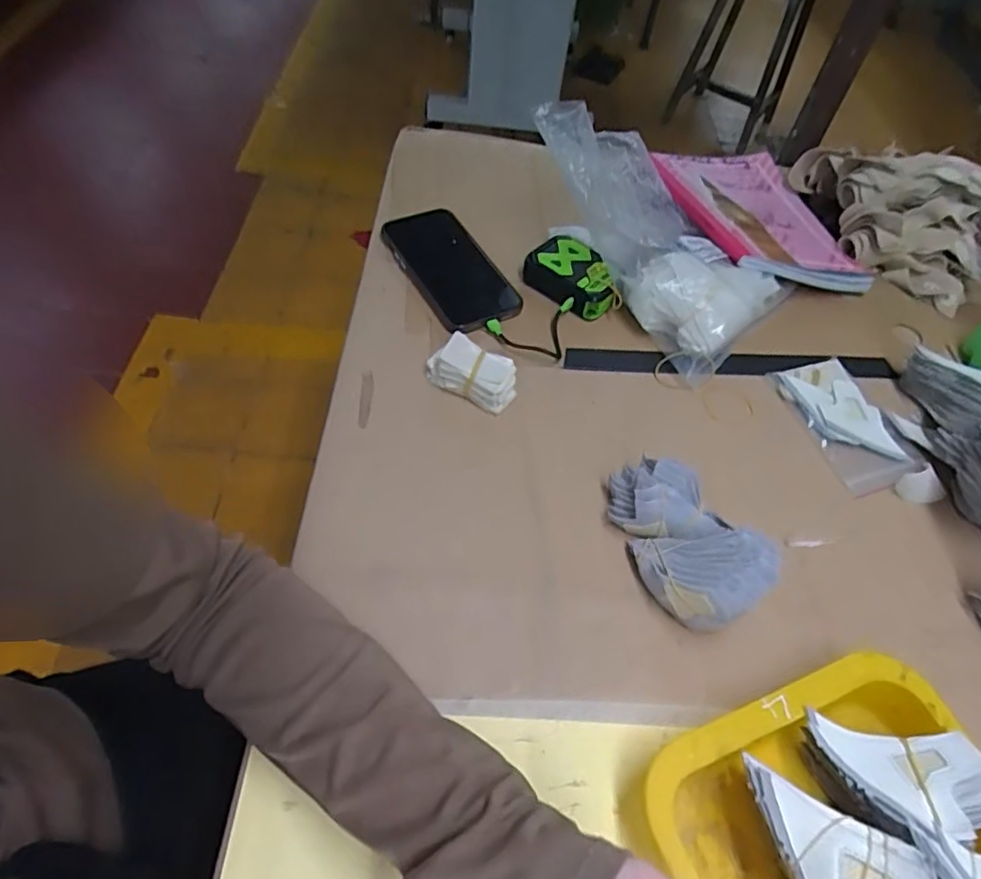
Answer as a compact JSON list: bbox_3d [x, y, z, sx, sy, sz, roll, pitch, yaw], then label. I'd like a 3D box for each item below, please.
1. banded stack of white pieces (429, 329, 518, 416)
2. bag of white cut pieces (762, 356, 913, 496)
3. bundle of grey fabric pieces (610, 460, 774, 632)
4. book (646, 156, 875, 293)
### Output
[{"bbox_3d":[-0.016,-0.057,0.524,0.074,0.049,0.038,26,56,14],"label":"banded stack of white pieces"},{"bbox_3d":[0.309,-0.015,0.536,0.070,0.015,0.130,-15,56,-15],"label":"bag of white cut pieces"},{"bbox_3d":[0.132,0.068,0.435,0.075,0.059,0.128,-27,60,-22],"label":"bundle of grey fabric pieces"},{"bbox_3d":[0.297,-0.256,0.690,0.188,0.020,0.255,-3,52,-21],"label":"book"}]

